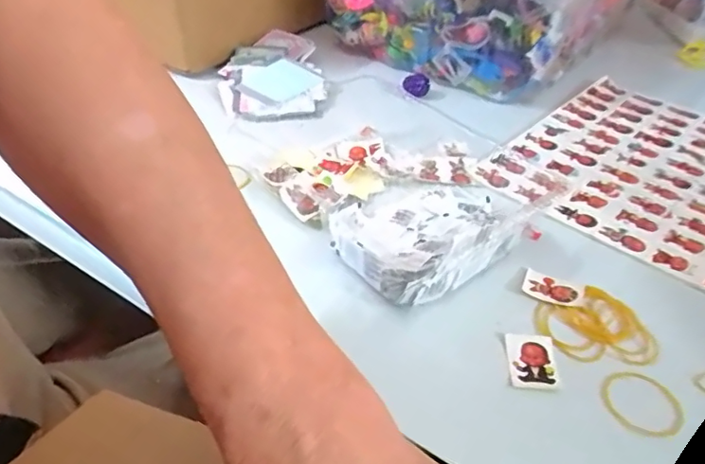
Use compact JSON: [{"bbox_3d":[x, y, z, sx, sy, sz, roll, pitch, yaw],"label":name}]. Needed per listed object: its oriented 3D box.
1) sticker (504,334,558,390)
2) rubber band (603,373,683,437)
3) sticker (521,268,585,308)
[{"bbox_3d":[0.112,0.081,0.345,0.028,0.004,0.039,7,40,4],"label":"sticker"},{"bbox_3d":[0.170,0.102,0.326,0.042,0.004,0.045,4,48,-4],"label":"rubber band"},{"bbox_3d":[0.140,0.039,0.389,0.040,0.004,0.023,25,44,24],"label":"sticker"}]

